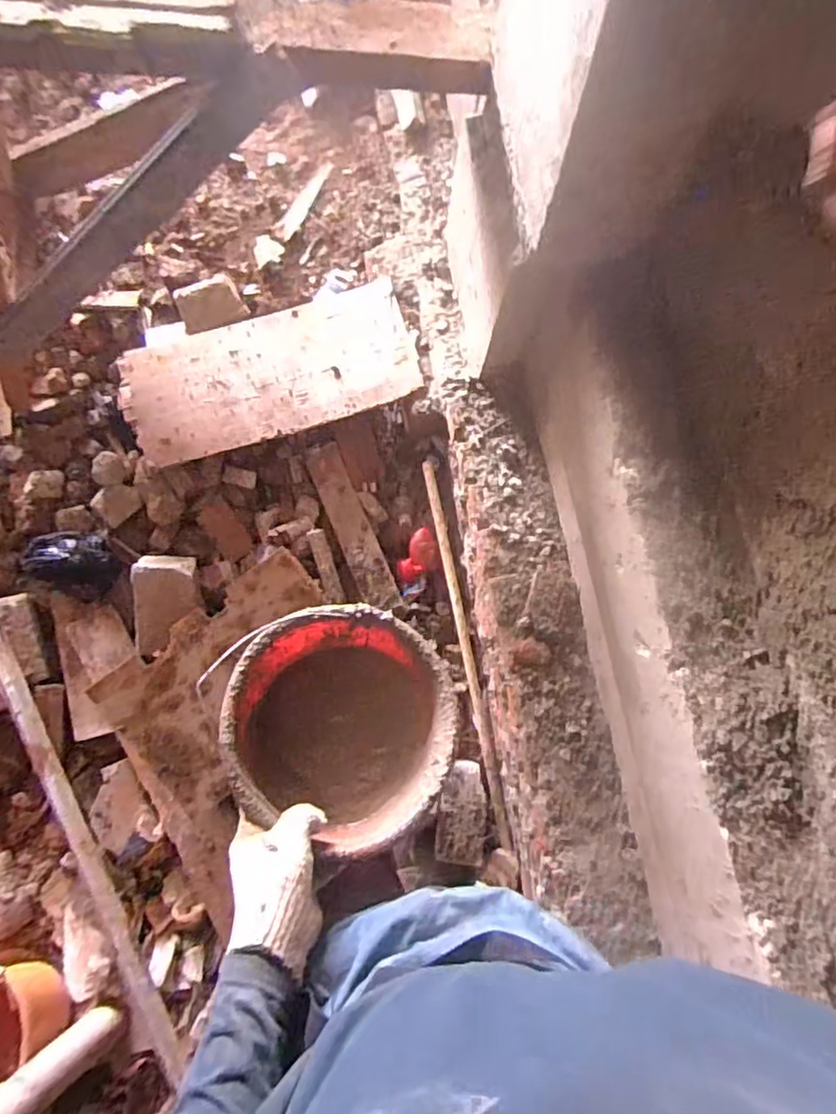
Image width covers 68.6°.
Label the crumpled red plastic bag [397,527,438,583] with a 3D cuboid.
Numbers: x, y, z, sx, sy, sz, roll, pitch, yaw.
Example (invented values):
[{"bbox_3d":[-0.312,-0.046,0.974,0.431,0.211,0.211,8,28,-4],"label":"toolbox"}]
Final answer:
[{"bbox_3d":[0.007,0.003,1.387,0.083,0.044,0.126,30,82,4],"label":"crumpled red plastic bag"}]

